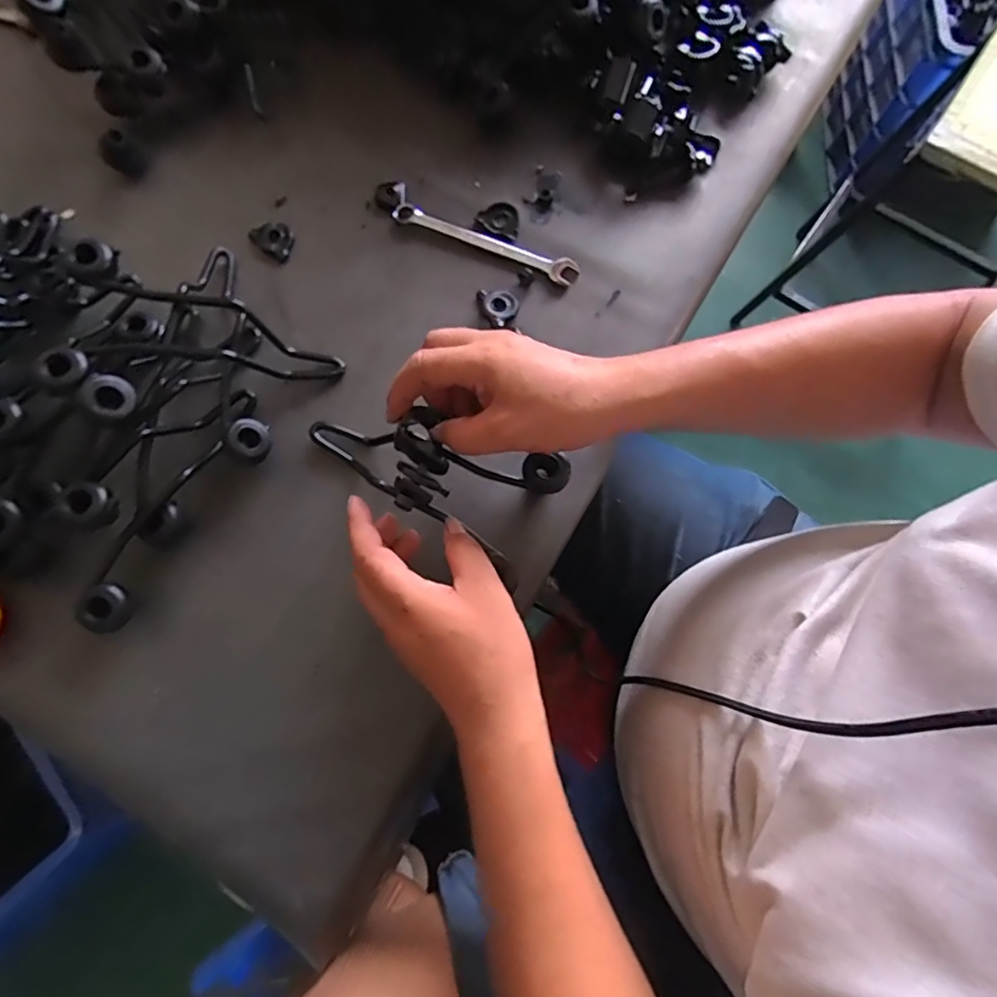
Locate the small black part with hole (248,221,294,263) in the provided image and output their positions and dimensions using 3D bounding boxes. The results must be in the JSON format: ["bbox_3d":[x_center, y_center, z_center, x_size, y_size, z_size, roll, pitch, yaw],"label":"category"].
[{"bbox_3d":[-0.198,-0.229,0.493,0.042,0.011,0.030,36,80,9],"label":"small black part with hole"}]

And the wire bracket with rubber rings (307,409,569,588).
[{"bbox_3d":[-0.058,-0.015,0.396,0.197,0.061,0.076,15,77,13],"label":"wire bracket with rubber rings"}]

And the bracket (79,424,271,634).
[{"bbox_3d":[-0.236,0.014,0.415,0.043,0.036,0.182,35,80,9],"label":"bracket"}]

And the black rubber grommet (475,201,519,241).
[{"bbox_3d":[0.004,-0.243,0.491,0.038,0.006,0.032,33,79,9],"label":"black rubber grommet"}]

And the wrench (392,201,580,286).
[{"bbox_3d":[-0.014,-0.223,0.489,0.171,0.007,0.021,23,78,7],"label":"wrench"}]

